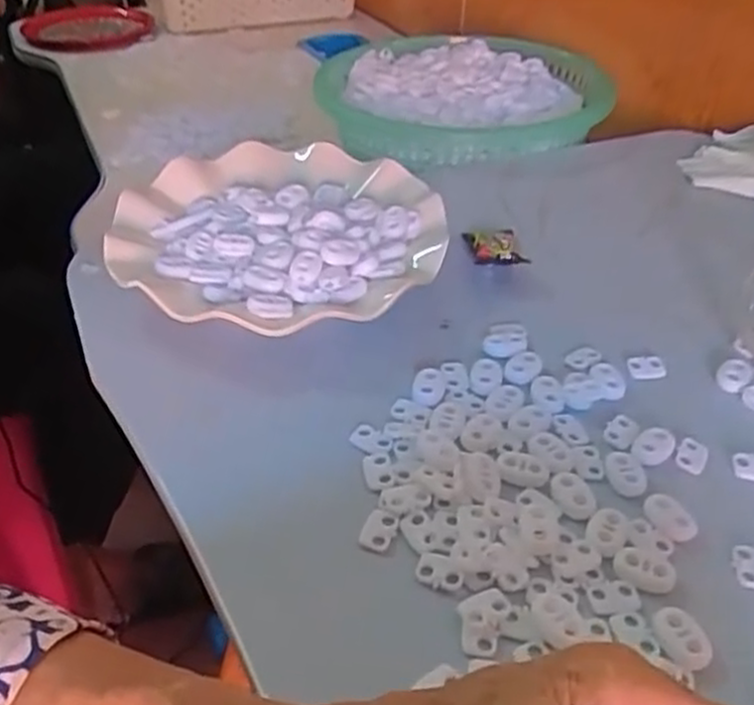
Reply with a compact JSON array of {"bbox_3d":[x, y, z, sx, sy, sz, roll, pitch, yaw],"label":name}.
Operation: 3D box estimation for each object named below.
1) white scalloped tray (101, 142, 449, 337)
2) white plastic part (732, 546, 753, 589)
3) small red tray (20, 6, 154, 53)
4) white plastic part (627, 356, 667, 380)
[{"bbox_3d":[-0.055,-0.066,0.435,0.174,0.034,0.178,-7,40,-5],"label":"white scalloped tray"},{"bbox_3d":[0.141,0.081,0.292,0.012,0.004,0.017,3,40,6],"label":"white plastic part"},{"bbox_3d":[-0.411,-0.458,1.095,0.161,0.024,0.184,-22,43,-22],"label":"small red tray"},{"bbox_3d":[0.132,0.007,0.377,0.019,0.004,0.012,-8,40,-7],"label":"white plastic part"}]

